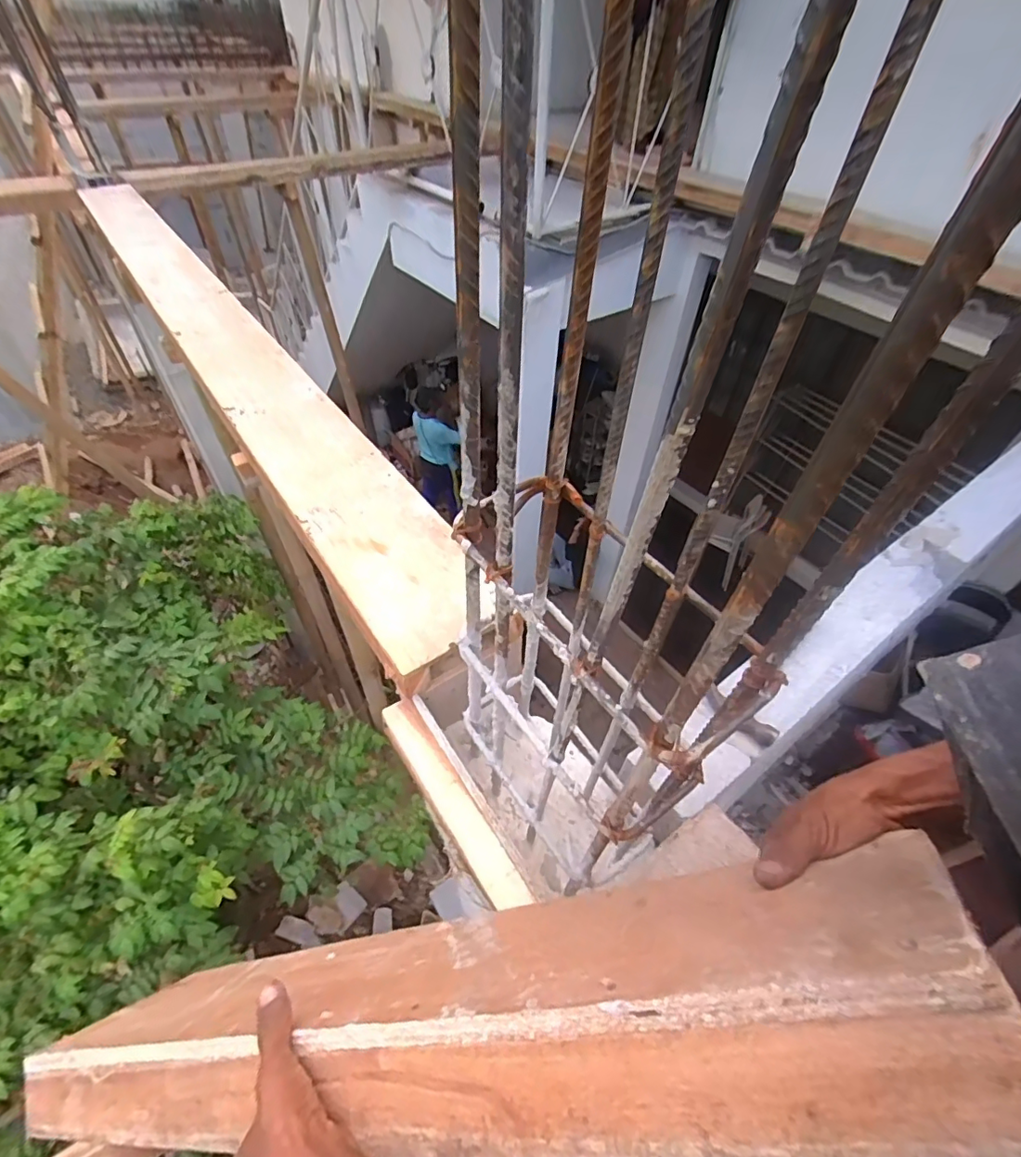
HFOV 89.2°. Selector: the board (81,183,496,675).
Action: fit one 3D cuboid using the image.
[{"bbox_3d":[-0.613,-0.515,1.084,0.195,0.027,1.870,-30,59,-23],"label":"board"}]

